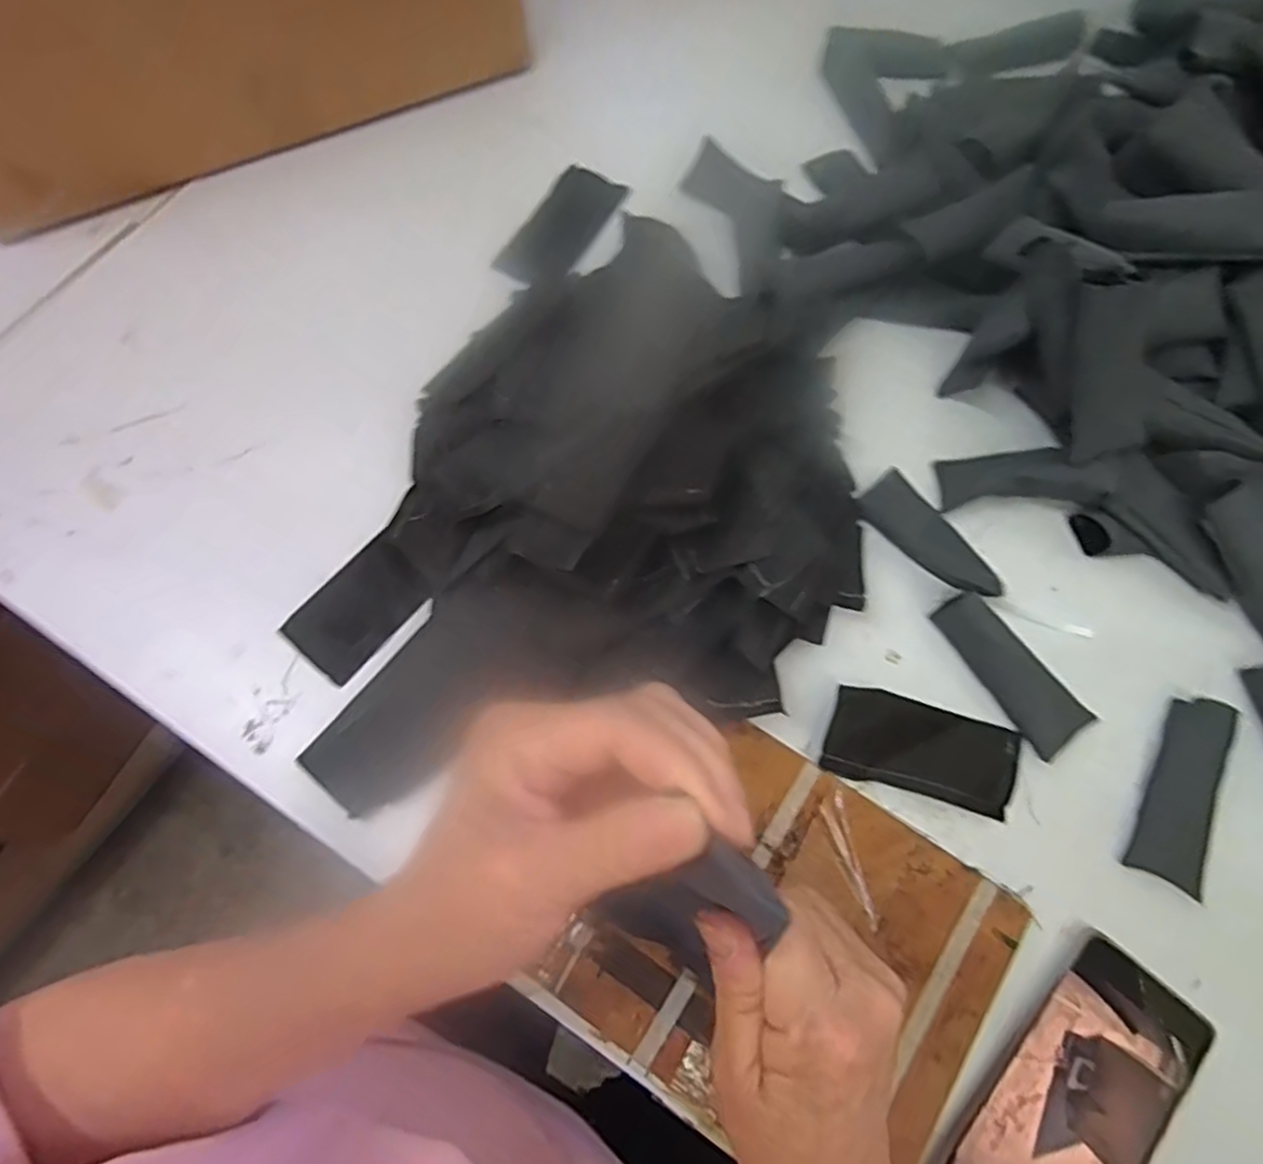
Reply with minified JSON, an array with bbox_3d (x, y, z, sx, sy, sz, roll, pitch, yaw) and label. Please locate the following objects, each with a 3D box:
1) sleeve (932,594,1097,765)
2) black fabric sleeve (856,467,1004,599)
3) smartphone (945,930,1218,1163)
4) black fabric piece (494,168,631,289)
[{"bbox_3d":[0.225,0.054,0.437,0.037,0.014,0.102,-36,74,-11],"label":"sleeve"},{"bbox_3d":[0.193,-0.028,0.468,0.034,0.011,0.098,-44,76,-13],"label":"black fabric sleeve"},{"bbox_3d":[0.221,0.263,0.363,0.075,0.012,0.161,39,76,13],"label":"smartphone"},{"bbox_3d":[-0.053,-0.272,0.564,0.063,0.013,0.109,30,74,11],"label":"black fabric piece"}]

